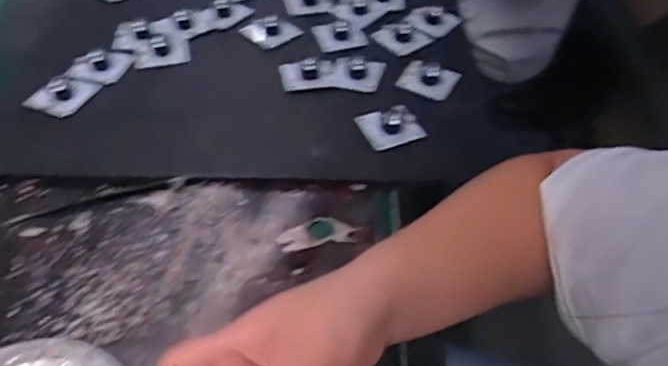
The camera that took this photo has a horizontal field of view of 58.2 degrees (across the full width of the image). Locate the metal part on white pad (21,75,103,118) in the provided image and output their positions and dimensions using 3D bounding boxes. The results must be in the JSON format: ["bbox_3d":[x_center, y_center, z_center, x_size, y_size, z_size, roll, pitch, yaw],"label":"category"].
[{"bbox_3d":[-0.239,-0.083,0.531,0.041,0.017,0.052,20,50,15],"label":"metal part on white pad"}]

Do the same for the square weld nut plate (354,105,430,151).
[{"bbox_3d":[0.049,-0.049,0.511,0.050,0.007,0.037,-19,66,-13],"label":"square weld nut plate"}]

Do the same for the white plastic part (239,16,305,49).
[{"bbox_3d":[-0.062,-0.152,0.597,0.060,0.018,0.029,-6,49,-9],"label":"white plastic part"}]

